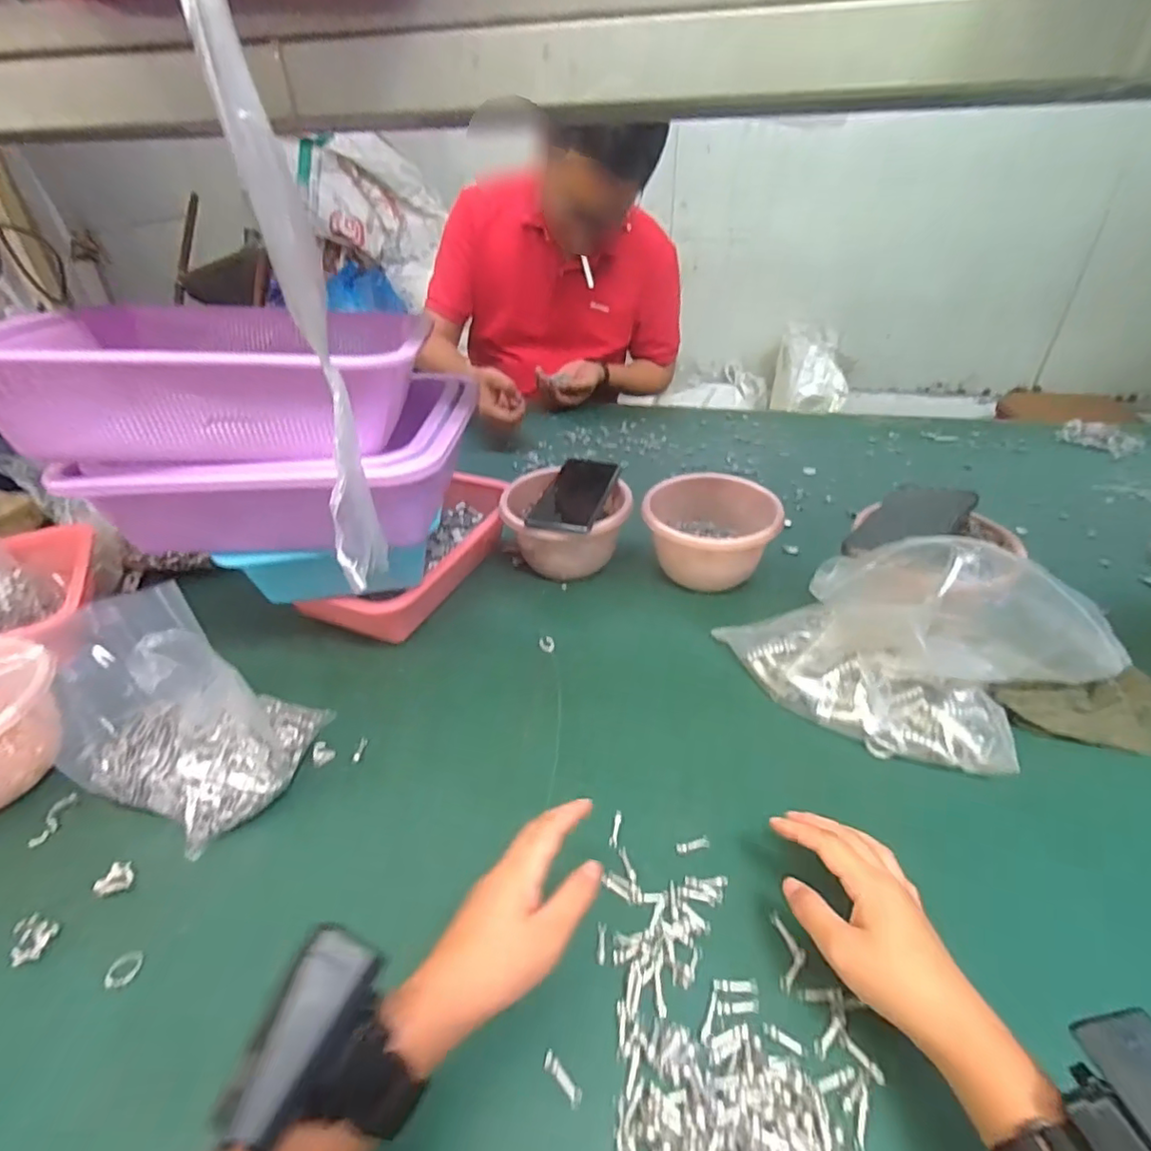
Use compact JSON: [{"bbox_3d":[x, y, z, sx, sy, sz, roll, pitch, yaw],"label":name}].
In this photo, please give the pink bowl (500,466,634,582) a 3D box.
[{"bbox_3d":[-0.012,-0.051,0.687,0.148,0.084,0.130,7,38,13],"label":"pink bowl"}]

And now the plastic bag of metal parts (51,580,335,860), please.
[{"bbox_3d":[-0.310,0.100,0.465,0.175,0.121,0.149,18,42,25],"label":"plastic bag of metal parts"}]

